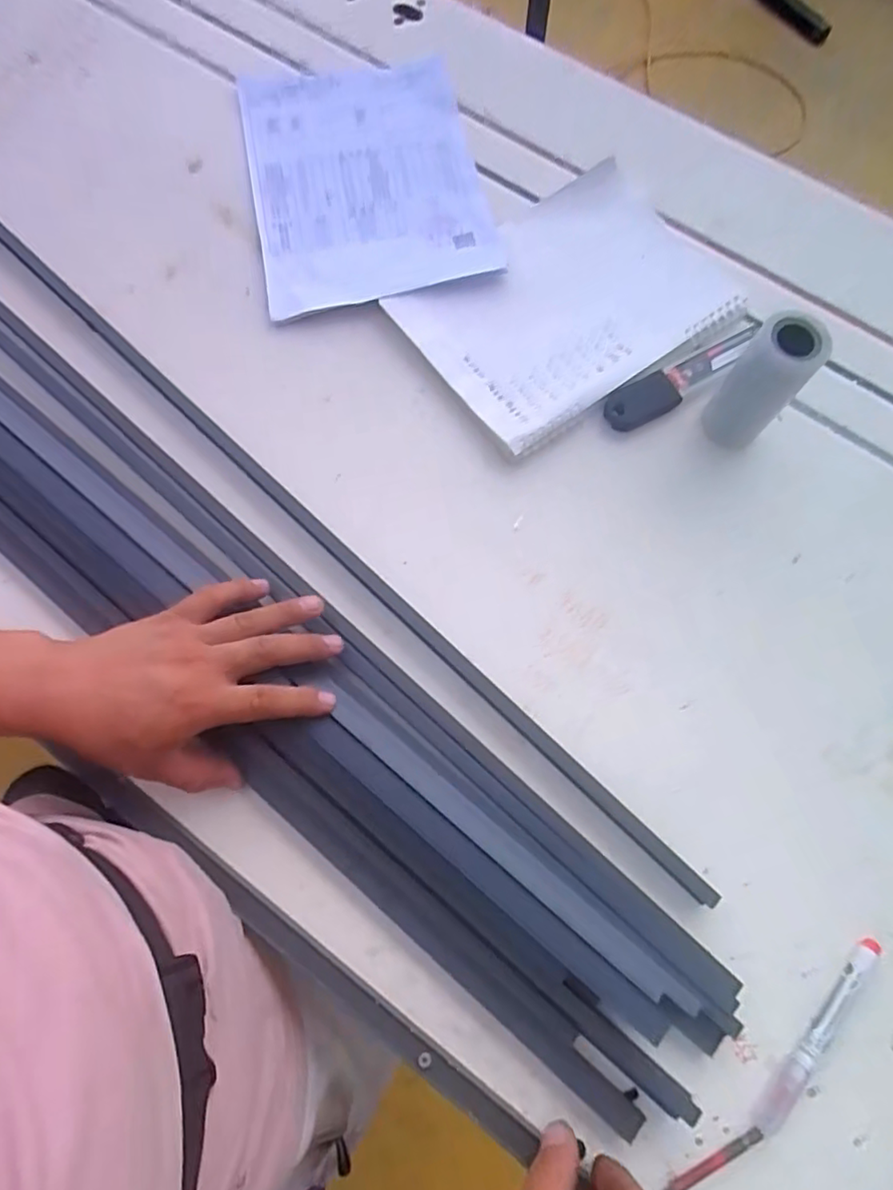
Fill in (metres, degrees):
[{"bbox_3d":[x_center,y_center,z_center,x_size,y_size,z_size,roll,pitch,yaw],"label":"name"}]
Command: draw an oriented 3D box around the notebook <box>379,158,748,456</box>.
[{"bbox_3d":[0.104,-0.252,0.535,0.263,0.015,0.185,-35,77,-9],"label":"notebook"}]

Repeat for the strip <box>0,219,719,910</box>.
[{"bbox_3d":[-0.185,-0.129,0.499,0.962,0.017,0.014,43,78,11],"label":"strip"}]

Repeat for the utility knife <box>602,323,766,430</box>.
[{"bbox_3d":[0.199,-0.178,0.519,0.154,0.008,0.033,-28,76,-8],"label":"utility knife"}]

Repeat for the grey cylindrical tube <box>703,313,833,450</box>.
[{"bbox_3d":[0.232,-0.154,0.462,0.047,0.107,0.047,0,74,0],"label":"grey cylindrical tube"}]

